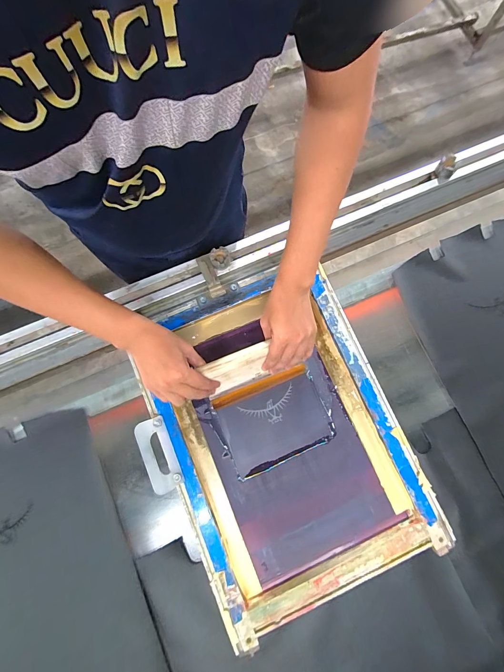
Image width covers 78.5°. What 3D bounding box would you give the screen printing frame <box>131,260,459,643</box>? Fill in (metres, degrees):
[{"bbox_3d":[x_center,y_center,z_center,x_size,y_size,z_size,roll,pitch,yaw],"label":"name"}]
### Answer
[{"bbox_3d":[0.039,0.161,0.552,0.410,0.043,0.560,-22,78,-6],"label":"screen printing frame"}]

